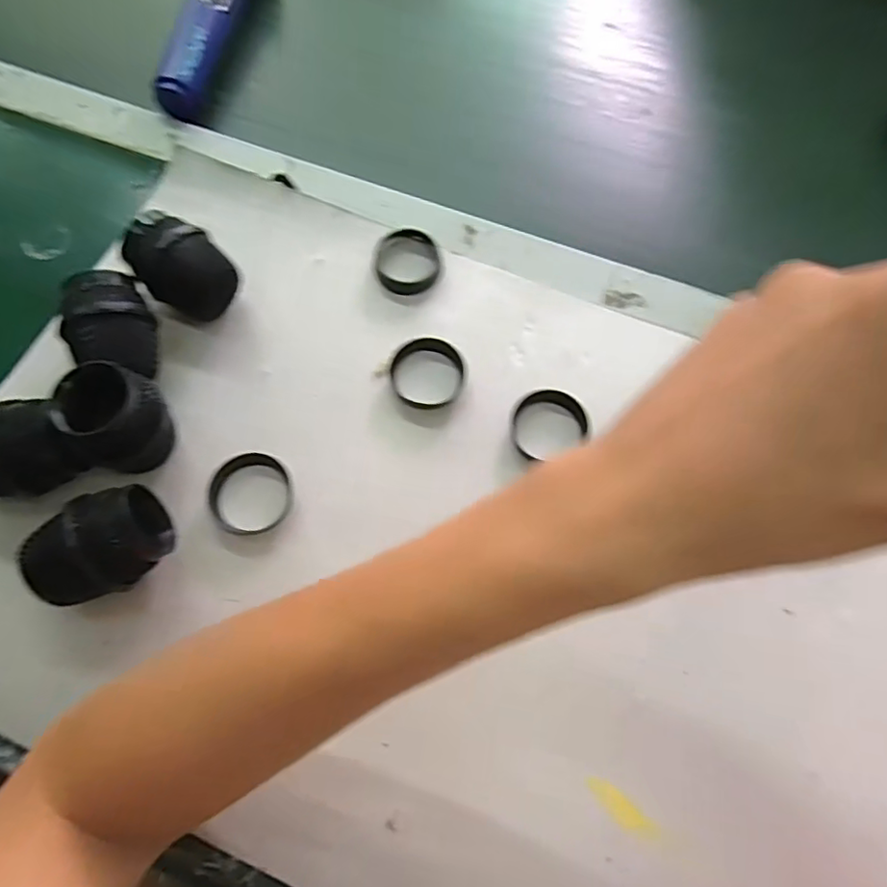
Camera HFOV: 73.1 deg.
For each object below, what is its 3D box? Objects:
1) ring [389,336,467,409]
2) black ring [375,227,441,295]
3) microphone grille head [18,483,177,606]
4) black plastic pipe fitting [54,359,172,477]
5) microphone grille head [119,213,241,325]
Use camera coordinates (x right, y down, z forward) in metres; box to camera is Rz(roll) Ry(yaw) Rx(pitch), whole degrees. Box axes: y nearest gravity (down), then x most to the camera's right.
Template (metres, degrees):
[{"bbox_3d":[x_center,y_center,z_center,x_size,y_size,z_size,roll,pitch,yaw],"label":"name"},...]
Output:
[{"bbox_3d":[-0.009,-0.042,0.352,0.042,0.010,0.041,1,67,-2],"label":"ring"},{"bbox_3d":[-0.022,-0.115,0.380,0.040,0.013,0.041,1,67,-2],"label":"black ring"},{"bbox_3d":[-0.165,0.049,0.288,0.059,0.049,0.040,-39,74,-17],"label":"microphone grille head"},{"bbox_3d":[-0.165,-0.011,0.307,0.048,0.056,0.043,-9,68,-6],"label":"black plastic pipe fitting"},{"bbox_3d":[-0.153,-0.102,0.354,0.044,0.050,0.054,-42,75,-17],"label":"microphone grille head"}]

